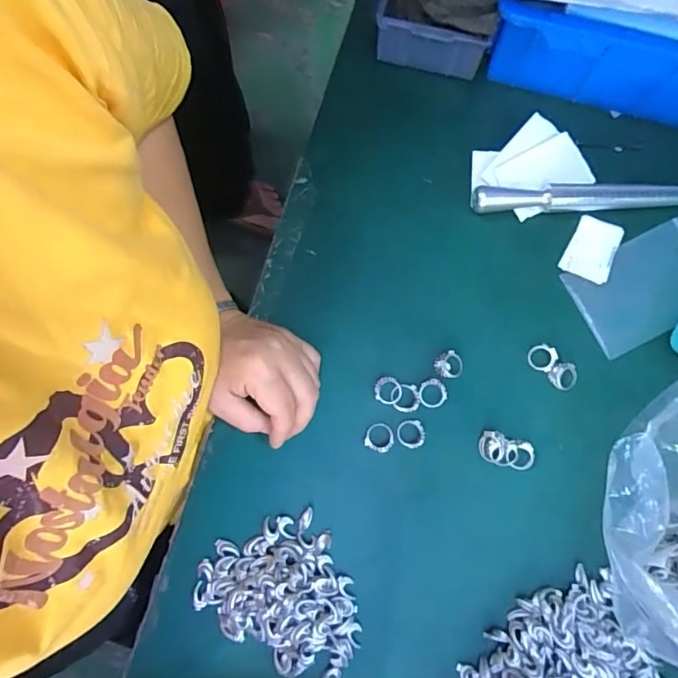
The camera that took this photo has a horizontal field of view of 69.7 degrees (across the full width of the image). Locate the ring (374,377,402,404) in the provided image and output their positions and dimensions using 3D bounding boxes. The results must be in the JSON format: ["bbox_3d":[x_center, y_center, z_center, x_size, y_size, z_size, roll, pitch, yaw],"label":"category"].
[{"bbox_3d":[0.039,0.041,0.390,0.021,0.004,0.022,0,80,1],"label":"ring"}]

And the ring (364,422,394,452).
[{"bbox_3d":[0.033,0.078,0.385,0.022,0.005,0.022,0,80,1],"label":"ring"}]

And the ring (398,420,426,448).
[{"bbox_3d":[0.057,0.076,0.385,0.023,0.004,0.022,0,80,1],"label":"ring"}]

